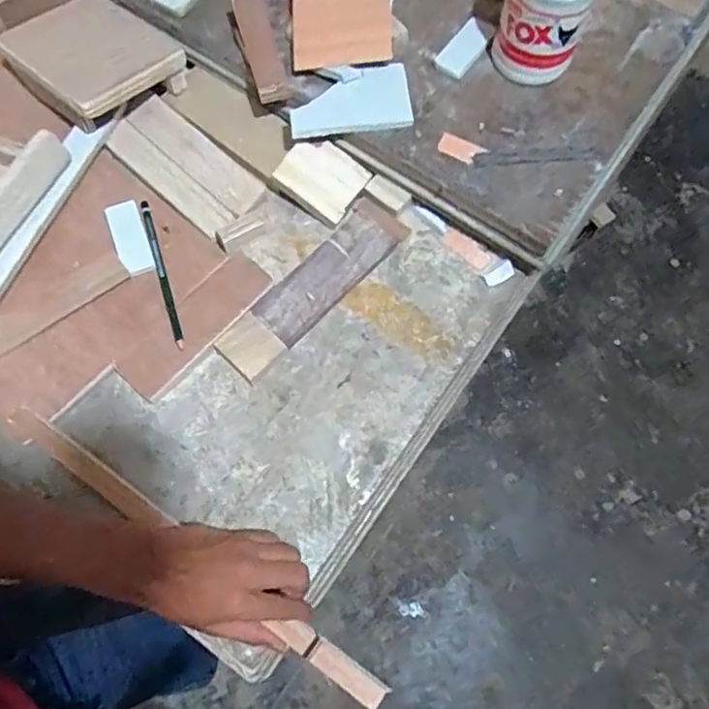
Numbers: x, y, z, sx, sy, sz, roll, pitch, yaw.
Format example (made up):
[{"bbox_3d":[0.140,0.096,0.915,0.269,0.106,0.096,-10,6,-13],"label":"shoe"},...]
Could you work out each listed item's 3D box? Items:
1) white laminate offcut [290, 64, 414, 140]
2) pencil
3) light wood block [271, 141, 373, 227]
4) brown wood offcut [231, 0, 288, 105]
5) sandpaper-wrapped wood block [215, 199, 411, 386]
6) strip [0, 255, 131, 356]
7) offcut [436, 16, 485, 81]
[{"bbox_3d":[-0.004,-0.245,0.587,0.114,0.017,0.065,-8,77,9],"label":"white laminate offcut"},{"bbox_3d":[-0.184,-0.077,0.568,0.009,0.010,0.161,-18,71,-7],"label":"pencil"},{"bbox_3d":[-0.032,-0.175,0.595,0.077,0.011,0.064,37,95,-6],"label":"light wood block"},{"bbox_3d":[-0.092,-0.303,0.596,0.033,0.027,0.117,-15,82,-3],"label":"brown wood offcut"},{"bbox_3d":[-0.038,-0.064,0.576,0.053,0.018,0.214,40,75,13],"label":"sandpaper-wrapped wood block"},{"bbox_3d":[-0.284,-0.040,0.553,0.157,0.006,0.027,-35,87,-13],"label":"strip"},{"bbox_3d":[0.111,-0.310,0.609,0.030,0.012,0.071,34,73,11],"label":"offcut"}]

